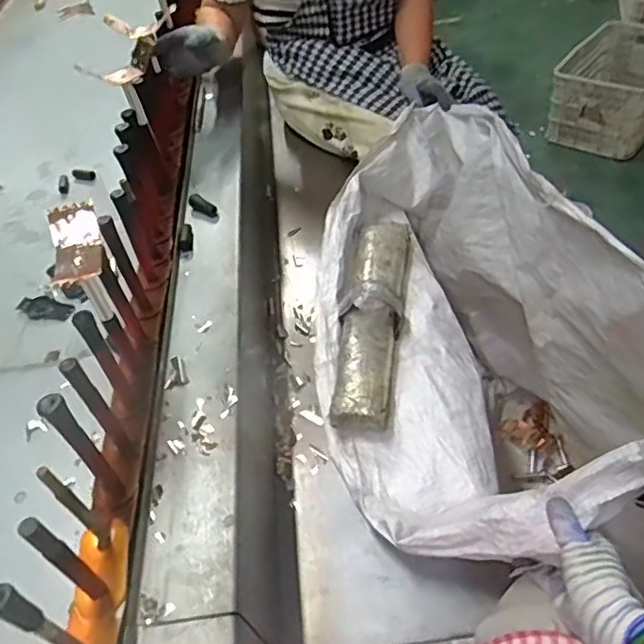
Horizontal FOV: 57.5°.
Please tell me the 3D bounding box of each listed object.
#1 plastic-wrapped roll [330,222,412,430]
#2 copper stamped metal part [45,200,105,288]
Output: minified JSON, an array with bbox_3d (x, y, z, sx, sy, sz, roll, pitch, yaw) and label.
[{"bbox_3d":[0.082,-0.017,0.940,0.092,0.081,0.417,3,45,13],"label":"plastic-wrapped roll"},{"bbox_3d":[-0.244,-0.078,0.578,0.048,0.028,0.088,-15,44,-5],"label":"copper stamped metal part"}]

